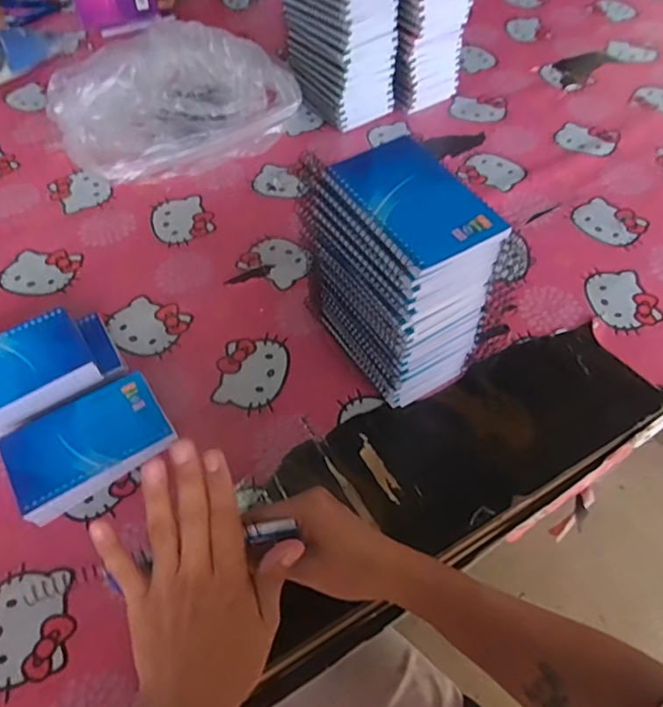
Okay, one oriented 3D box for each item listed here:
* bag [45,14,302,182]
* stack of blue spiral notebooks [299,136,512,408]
[{"bbox_3d":[-0.209,-0.348,0.742,0.302,0.114,0.208,-20,57,-12],"label":"bag"},{"bbox_3d":[0.056,-0.064,0.495,0.091,0.196,0.145,-29,59,-18],"label":"stack of blue spiral notebooks"}]

